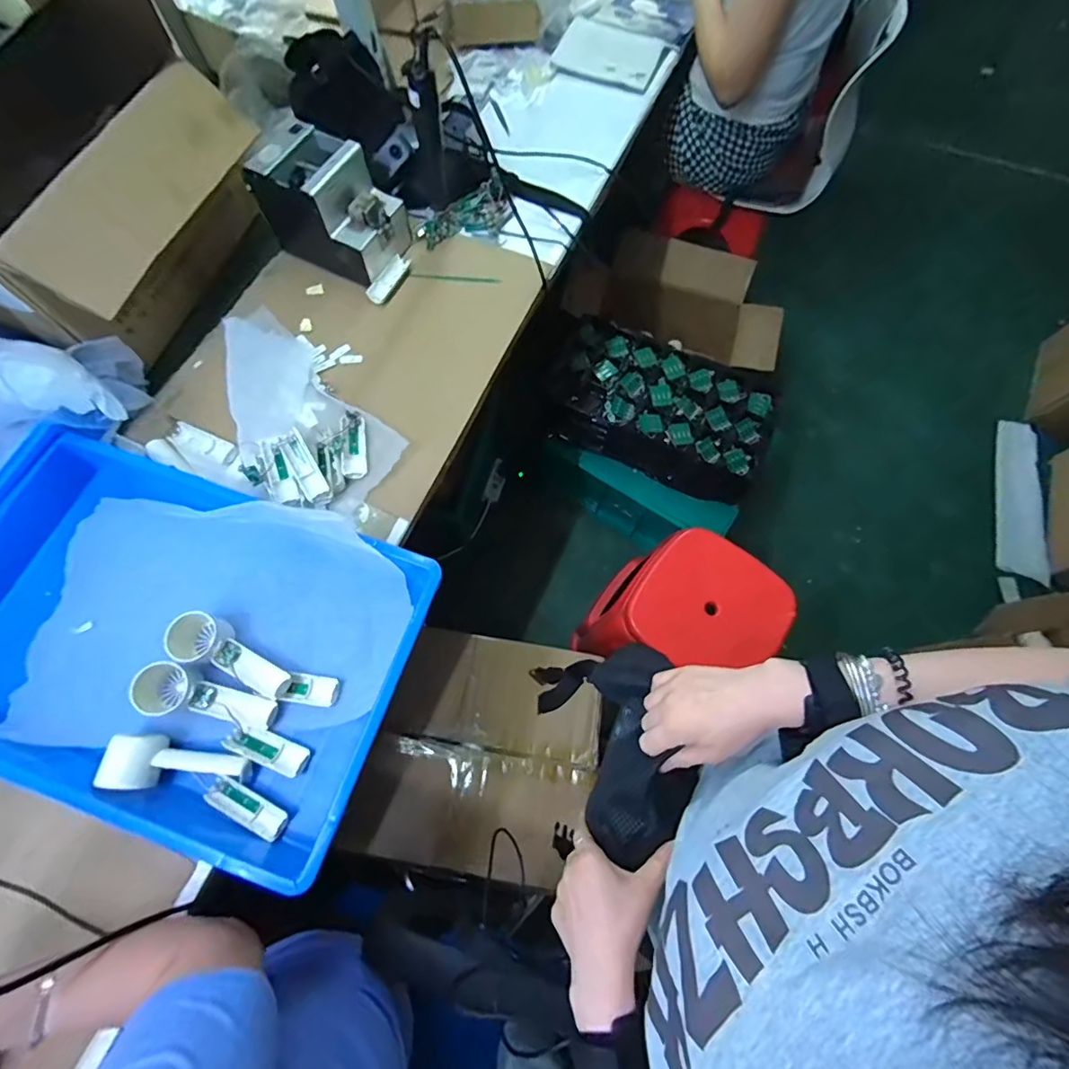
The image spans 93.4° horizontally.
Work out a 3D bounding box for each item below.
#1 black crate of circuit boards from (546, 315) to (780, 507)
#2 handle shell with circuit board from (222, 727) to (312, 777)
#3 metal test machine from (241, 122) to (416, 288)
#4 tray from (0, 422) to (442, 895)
[{"bbox_3d":[0.315,-0.318,1.271,0.537,0.134,0.314,25,72,7],"label":"black crate of circuit boards"},{"bbox_3d":[-0.317,0.254,0.599,0.095,0.023,0.030,21,71,6],"label":"handle shell with circuit board"},{"bbox_3d":[-0.313,-0.515,0.792,0.196,0.135,0.134,27,72,8],"label":"metal test machine"},{"bbox_3d":[-0.436,0.123,0.623,0.557,0.089,0.373,19,71,6],"label":"tray"}]

